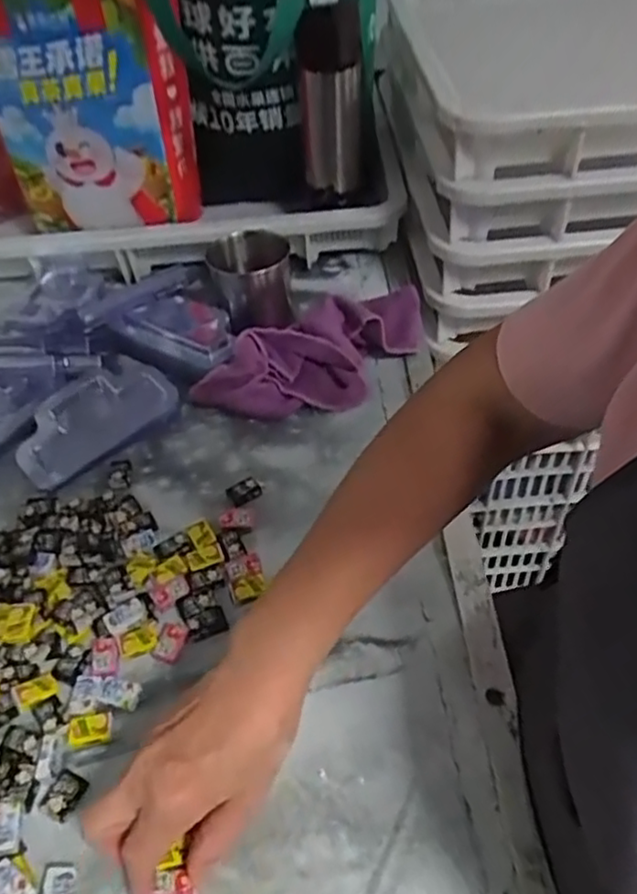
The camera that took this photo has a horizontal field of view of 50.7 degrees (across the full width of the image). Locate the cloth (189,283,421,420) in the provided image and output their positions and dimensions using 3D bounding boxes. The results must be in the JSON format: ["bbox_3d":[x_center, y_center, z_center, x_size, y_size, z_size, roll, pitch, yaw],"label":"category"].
[{"bbox_3d":[0.001,-0.089,0.640,0.241,0.047,0.111,-27,52,-20],"label":"cloth"}]

